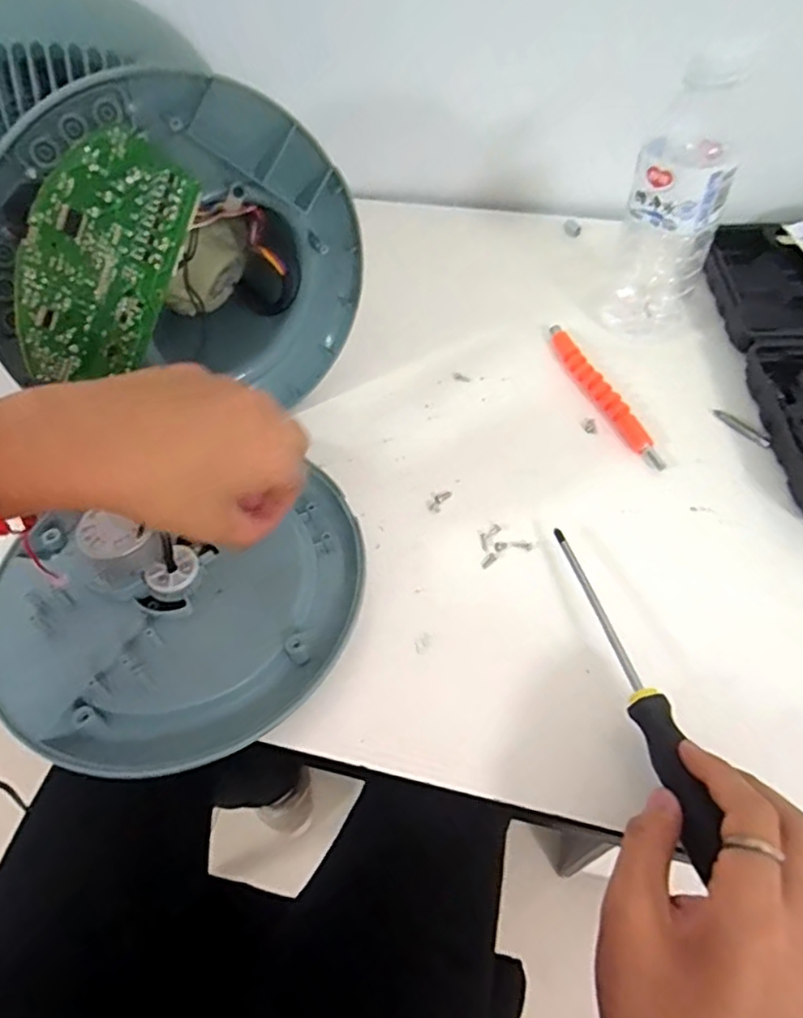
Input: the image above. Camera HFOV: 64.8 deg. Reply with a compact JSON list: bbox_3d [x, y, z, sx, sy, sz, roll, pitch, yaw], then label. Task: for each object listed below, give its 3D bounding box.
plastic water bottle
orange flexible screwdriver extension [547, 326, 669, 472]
[{"bbox_3d":[0.208,-0.231,0.480,0.064,0.207,0.058,18,57,15],"label":"plastic water bottle"},{"bbox_3d":[0.163,-0.095,0.514,0.018,0.011,0.165,-19,56,-11],"label":"orange flexible screwdriver extension"}]

